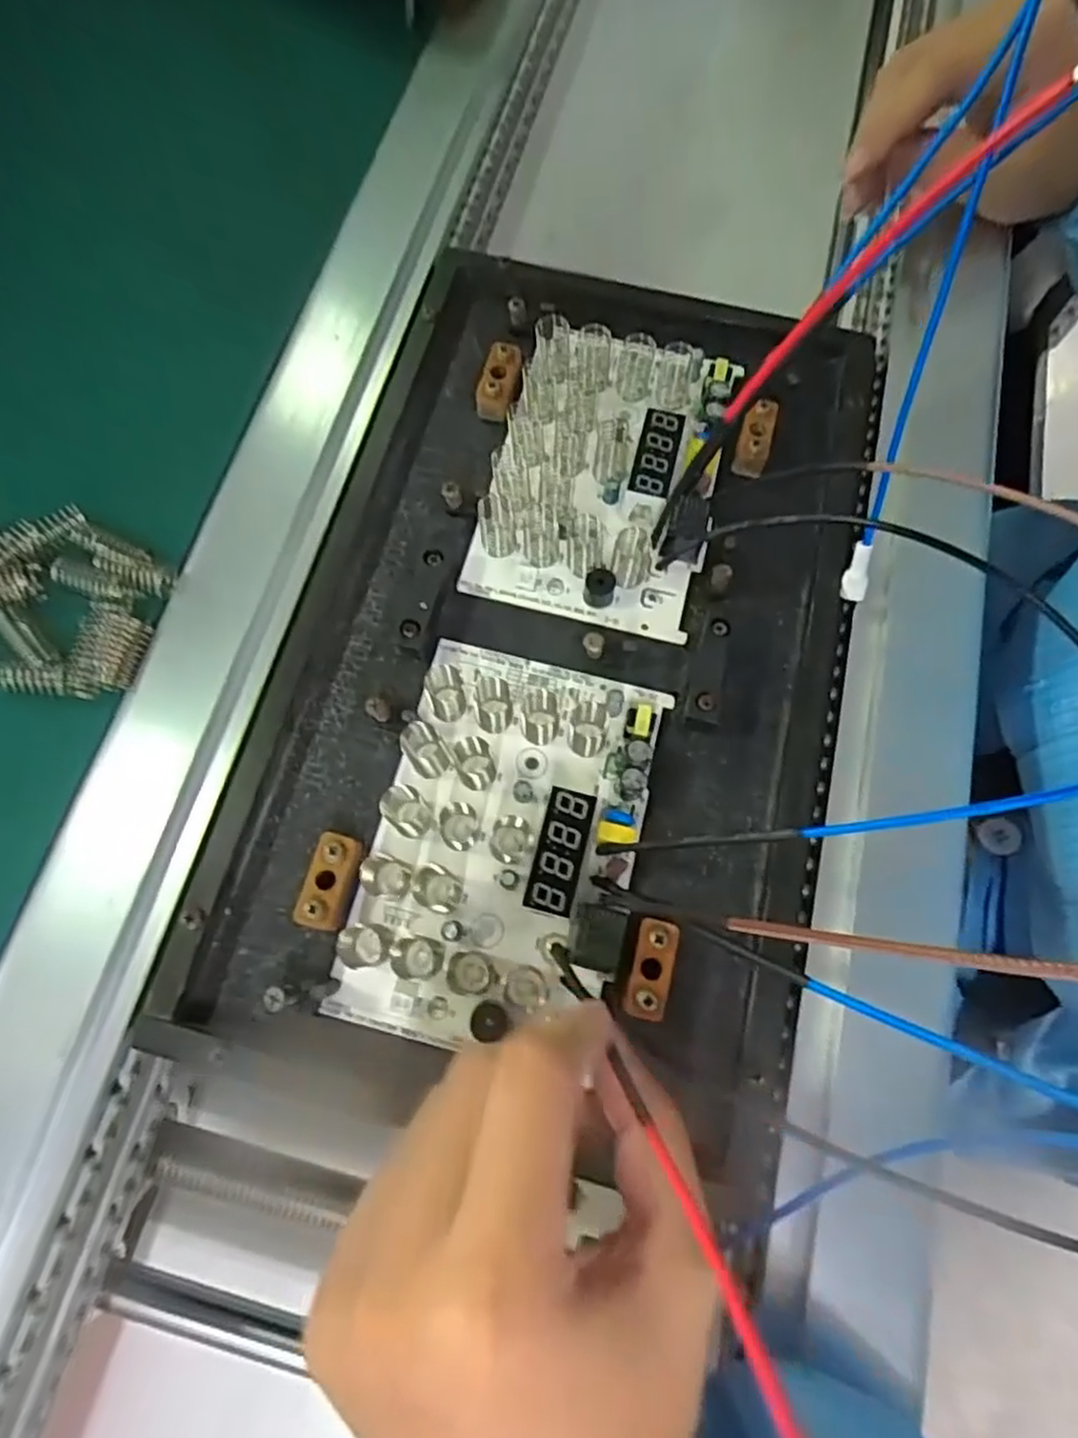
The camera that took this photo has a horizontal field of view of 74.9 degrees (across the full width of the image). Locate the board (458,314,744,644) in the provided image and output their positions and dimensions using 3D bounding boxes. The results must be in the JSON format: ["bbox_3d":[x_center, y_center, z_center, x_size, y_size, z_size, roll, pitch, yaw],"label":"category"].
[{"bbox_3d":[0.026,-0.105,0.285,0.088,0.020,0.133,11,72,5],"label":"board"}]

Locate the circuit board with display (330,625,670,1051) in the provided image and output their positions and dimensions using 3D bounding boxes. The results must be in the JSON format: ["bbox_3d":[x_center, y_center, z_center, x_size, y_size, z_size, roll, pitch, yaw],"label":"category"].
[{"bbox_3d":[-0.012,0.040,0.240,0.086,0.019,0.133,13,72,6],"label":"circuit board with display"}]

